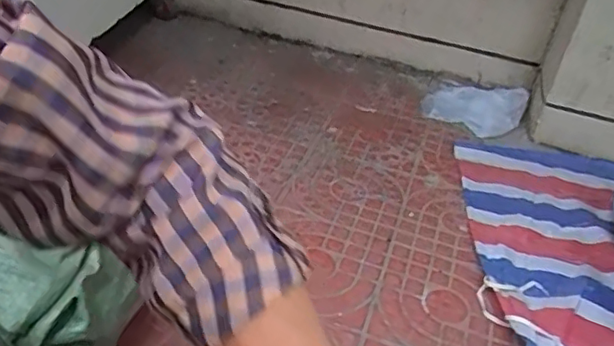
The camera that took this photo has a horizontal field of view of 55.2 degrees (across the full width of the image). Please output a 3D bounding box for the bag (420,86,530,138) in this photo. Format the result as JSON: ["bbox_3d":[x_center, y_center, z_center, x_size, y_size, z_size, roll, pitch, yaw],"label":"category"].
[{"bbox_3d":[0.453,-0.184,1.613,0.266,0.098,0.172,20,38,16],"label":"bag"}]

